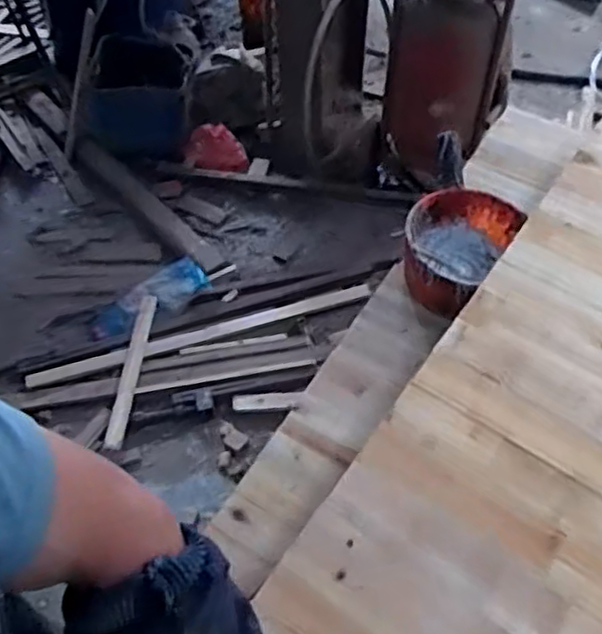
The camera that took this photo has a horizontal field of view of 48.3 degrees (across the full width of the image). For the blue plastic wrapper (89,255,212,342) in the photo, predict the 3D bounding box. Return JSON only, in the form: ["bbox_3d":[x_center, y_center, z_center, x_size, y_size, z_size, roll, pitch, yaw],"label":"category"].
[{"bbox_3d":[-0.430,-0.051,1.880,0.342,0.057,0.143,-27,57,-19],"label":"blue plastic wrapper"}]

